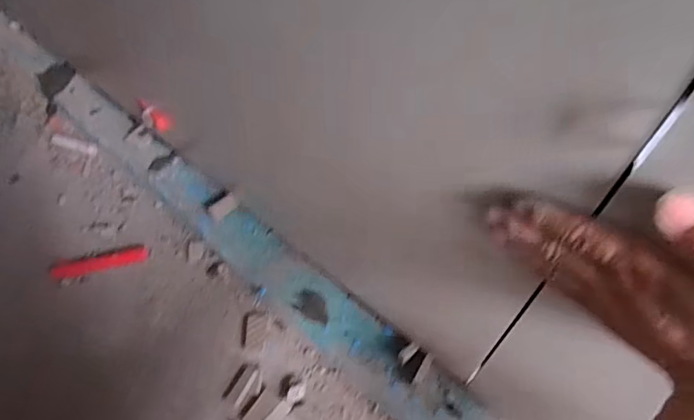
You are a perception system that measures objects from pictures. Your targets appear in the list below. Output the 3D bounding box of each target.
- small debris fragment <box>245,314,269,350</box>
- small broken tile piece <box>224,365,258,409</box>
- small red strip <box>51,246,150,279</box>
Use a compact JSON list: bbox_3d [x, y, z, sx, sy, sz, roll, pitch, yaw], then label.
[{"bbox_3d":[-0.127,0.170,0.649,0.030,0.004,0.050,3,57,-2],"label":"small debris fragment"},{"bbox_3d":[-0.137,0.230,0.607,0.021,0.004,0.054,25,58,12],"label":"small broken tile piece"},{"bbox_3d":[-0.362,0.076,0.681,0.127,0.011,0.030,-13,59,-12],"label":"small red strip"}]

